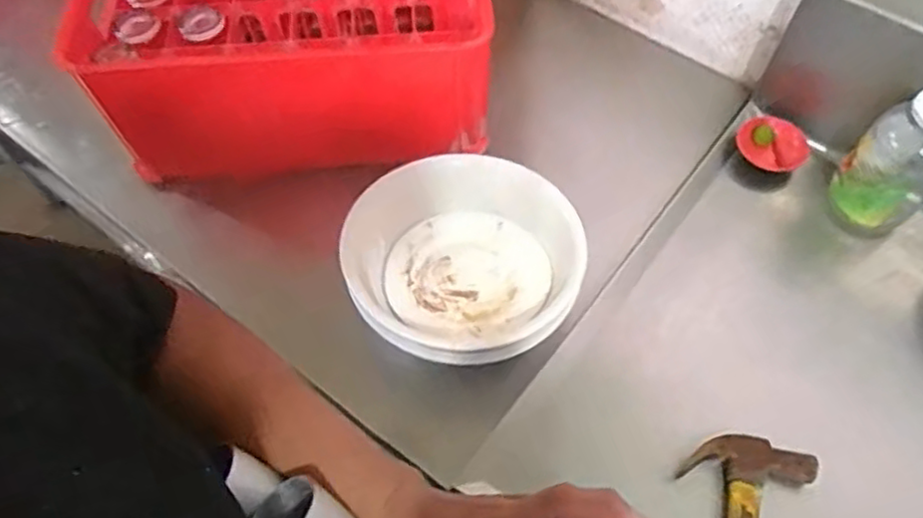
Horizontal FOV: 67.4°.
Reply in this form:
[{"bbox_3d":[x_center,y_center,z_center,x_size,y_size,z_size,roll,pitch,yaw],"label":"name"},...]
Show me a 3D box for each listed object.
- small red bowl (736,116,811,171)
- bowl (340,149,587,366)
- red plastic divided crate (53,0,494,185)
[{"bbox_3d":[0.393,-0.145,0.885,0.083,0.036,0.088,-37,66,-19],"label":"small red bowl"},{"bbox_3d":[-0.003,0.007,0.790,0.260,0.092,0.234,30,64,16],"label":"bowl"},{"bbox_3d":[-0.224,-0.318,0.952,0.515,0.232,0.344,-5,60,-3],"label":"red plastic divided crate"}]

